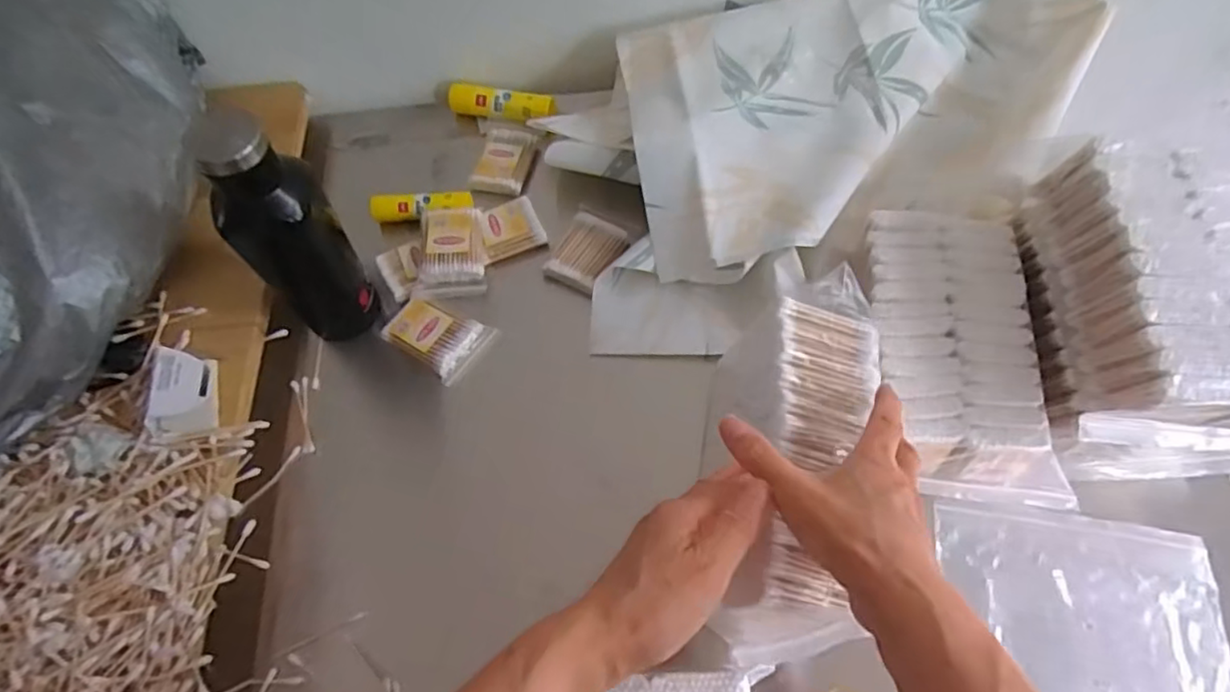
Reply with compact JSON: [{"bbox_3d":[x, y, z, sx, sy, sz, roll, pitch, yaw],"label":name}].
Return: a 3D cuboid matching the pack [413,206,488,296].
[{"bbox_3d":[-0.151,-0.090,0.592,0.061,0.017,0.090,-2,61,2],"label":"pack"}]

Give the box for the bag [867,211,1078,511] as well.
[{"bbox_3d":[0.260,0.007,0.509,0.131,0.081,0.231,-2,61,2],"label":"bag"}]

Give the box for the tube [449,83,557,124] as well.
[{"bbox_3d":[-0.121,-0.256,0.679,0.113,0.022,0.027,7,62,7],"label":"tube"}]

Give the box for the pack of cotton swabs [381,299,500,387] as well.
[{"bbox_3d":[-0.158,-0.012,0.574,0.081,0.017,0.062,33,68,19],"label":"pack of cotton swabs"}]

